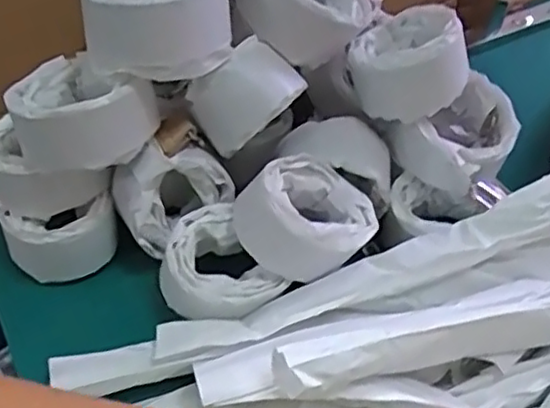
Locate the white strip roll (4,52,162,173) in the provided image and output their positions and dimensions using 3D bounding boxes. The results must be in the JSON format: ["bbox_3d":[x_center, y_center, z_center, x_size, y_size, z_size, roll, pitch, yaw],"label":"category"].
[{"bbox_3d":[-0.132,-0.070,0.460,0.097,0.052,0.090,-9,46,-11],"label":"white strip roll"}]

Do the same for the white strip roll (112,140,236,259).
[{"bbox_3d":[-0.076,-0.002,0.495,0.090,0.079,0.043,-5,45,-7],"label":"white strip roll"}]

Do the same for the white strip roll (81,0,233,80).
[{"bbox_3d":[-0.081,-0.133,0.460,0.099,0.050,0.096,1,45,-1],"label":"white strip roll"}]

